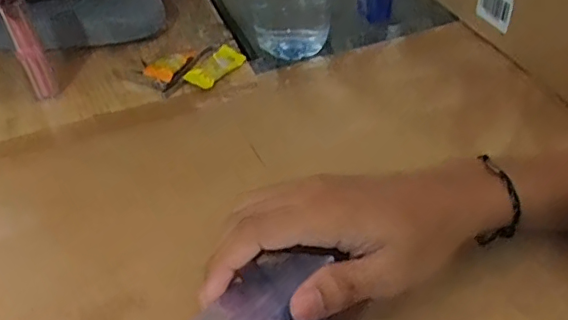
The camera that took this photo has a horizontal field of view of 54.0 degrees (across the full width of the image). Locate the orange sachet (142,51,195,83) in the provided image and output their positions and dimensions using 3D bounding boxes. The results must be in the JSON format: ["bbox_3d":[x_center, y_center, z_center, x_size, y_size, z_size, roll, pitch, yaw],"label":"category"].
[{"bbox_3d":[-0.096,-0.078,0.465,0.027,0.011,0.045,16,47,17],"label":"orange sachet"}]

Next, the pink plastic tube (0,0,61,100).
[{"bbox_3d":[-0.190,-0.081,0.419,0.020,0.085,0.020,-26,50,-23],"label":"pink plastic tube"}]

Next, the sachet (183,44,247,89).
[{"bbox_3d":[-0.056,-0.077,0.464,0.027,0.010,0.054,26,51,25],"label":"sachet"}]

